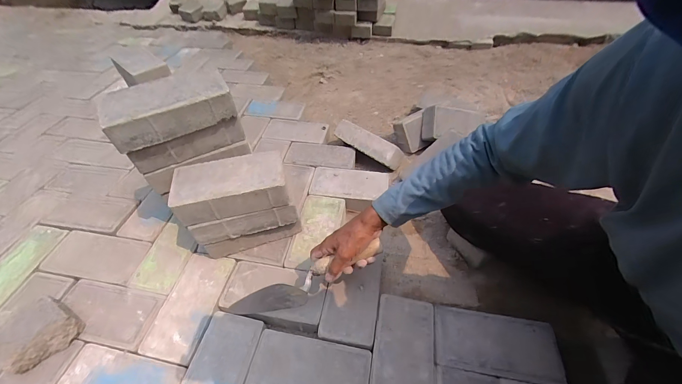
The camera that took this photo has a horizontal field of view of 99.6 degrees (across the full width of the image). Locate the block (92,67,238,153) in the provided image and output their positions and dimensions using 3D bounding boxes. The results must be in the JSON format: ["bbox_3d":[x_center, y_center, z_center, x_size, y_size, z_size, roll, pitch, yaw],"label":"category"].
[{"bbox_3d":[-0.307,-0.157,0.525,0.205,0.069,0.104,-19,49,-16],"label":"block"}]

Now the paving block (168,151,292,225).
[{"bbox_3d":[-0.212,-0.013,0.566,0.208,0.063,0.106,-12,47,-10],"label":"paving block"}]

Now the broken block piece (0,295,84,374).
[{"bbox_3d":[-0.546,0.250,0.516,0.089,0.065,0.106,32,57,28],"label":"broken block piece"}]

